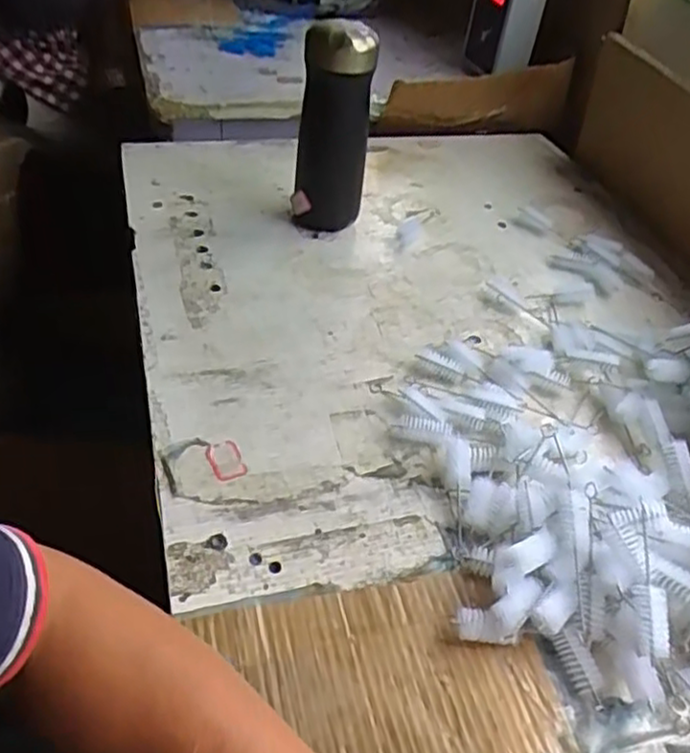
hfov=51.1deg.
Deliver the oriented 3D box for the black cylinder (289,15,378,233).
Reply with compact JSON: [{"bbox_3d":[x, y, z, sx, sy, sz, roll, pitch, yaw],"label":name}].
[{"bbox_3d":[-0.012,-0.252,0.746,0.072,0.199,0.068,5,42,-2],"label":"black cylinder"}]

